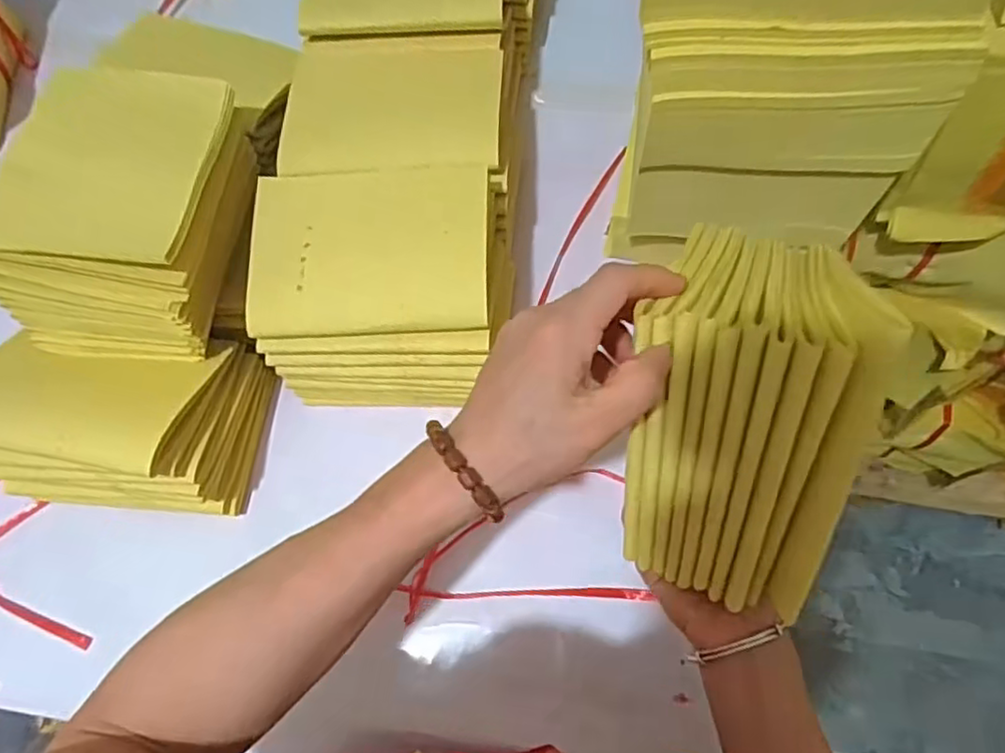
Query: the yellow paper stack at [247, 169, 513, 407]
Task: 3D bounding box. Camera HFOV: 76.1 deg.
[{"bbox_3d":[-0.082,-0.062,0.463,0.170,0.112,0.152,3,69,4],"label":"yellow paper stack"}]

